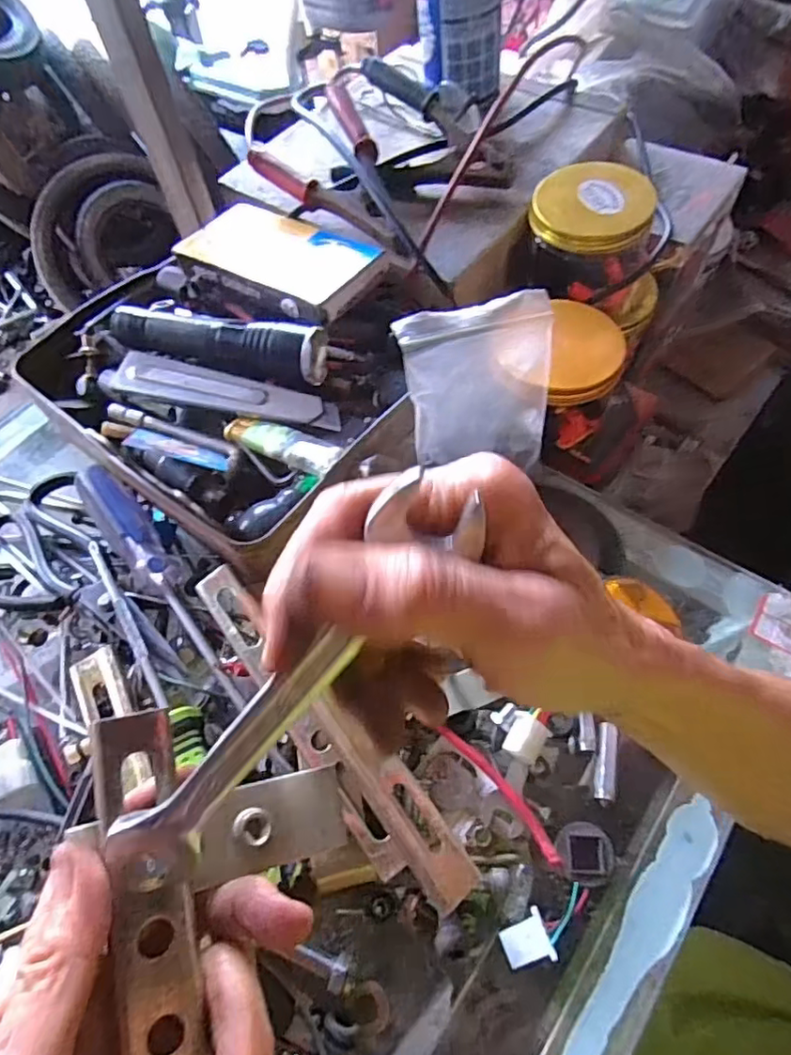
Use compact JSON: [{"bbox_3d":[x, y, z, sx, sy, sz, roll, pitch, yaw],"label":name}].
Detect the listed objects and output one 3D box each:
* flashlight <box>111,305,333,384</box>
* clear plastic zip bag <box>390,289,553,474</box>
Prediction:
[{"bbox_3d":[-0.118,-0.119,0.375,0.143,0.029,0.030,9,62,8],"label":"flashlight"},{"bbox_3d":[0.051,-0.080,0.344,0.093,0.097,0.012,-16,20,-17],"label":"clear plastic zip bag"}]

